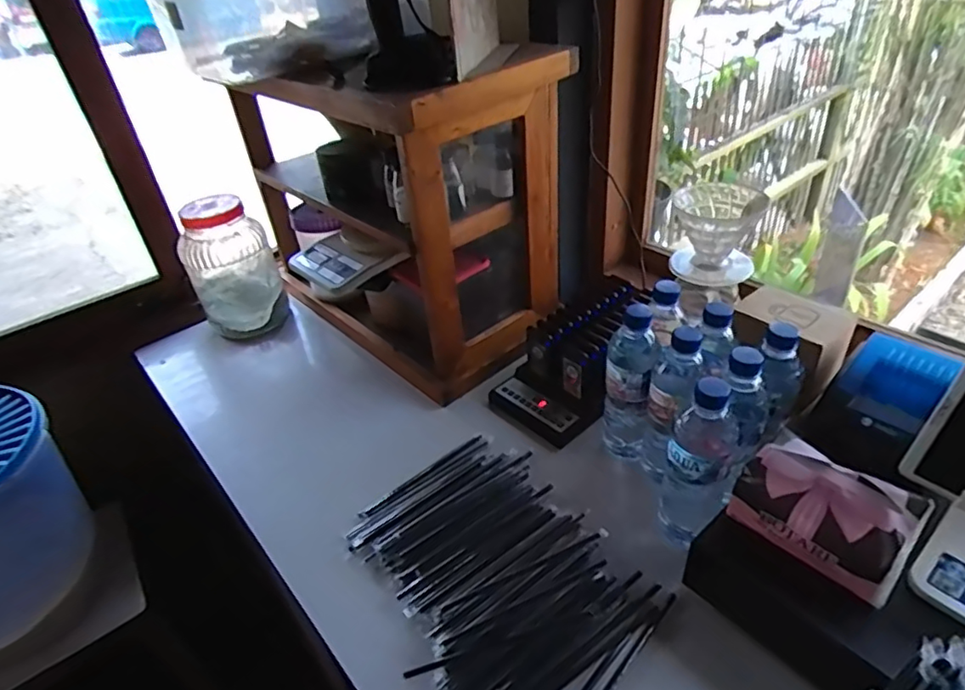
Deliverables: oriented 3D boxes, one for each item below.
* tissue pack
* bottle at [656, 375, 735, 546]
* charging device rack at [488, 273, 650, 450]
[{"bbox_3d":[0.321,0.152,0.537,0.138,0.072,0.086,28,48,37],"label":"tissue pack"},{"bbox_3d":[0.231,0.131,0.622,0.058,0.232,0.065,11,40,21],"label":"bottle"},{"bbox_3d":[0.150,0.010,0.869,0.150,0.111,0.255,26,47,36],"label":"charging device rack"}]

